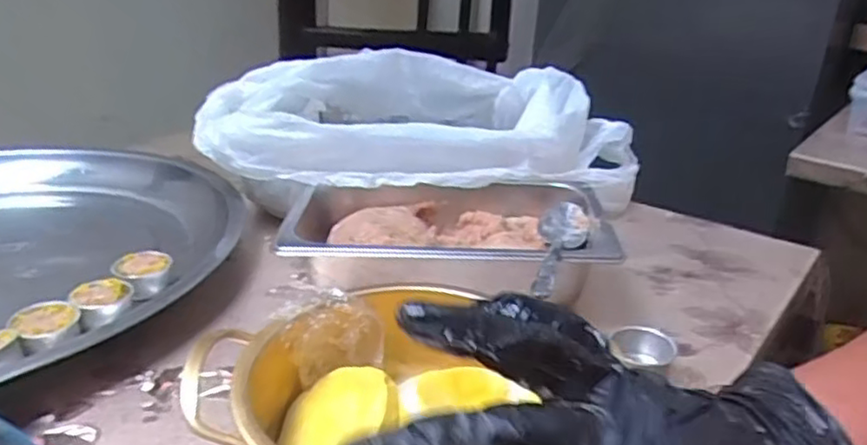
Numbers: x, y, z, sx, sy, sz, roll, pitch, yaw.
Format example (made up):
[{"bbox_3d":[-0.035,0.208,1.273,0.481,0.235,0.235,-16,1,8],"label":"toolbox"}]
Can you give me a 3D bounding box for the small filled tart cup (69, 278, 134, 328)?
[{"bbox_3d":[-0.245,0.058,0.496,0.041,0.017,0.042,-12,29,-28],"label":"small filled tart cup"}]

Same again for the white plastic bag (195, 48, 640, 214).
[{"bbox_3d":[-0.002,-0.107,0.690,0.421,0.104,0.237,4,25,3],"label":"white plastic bag"}]

